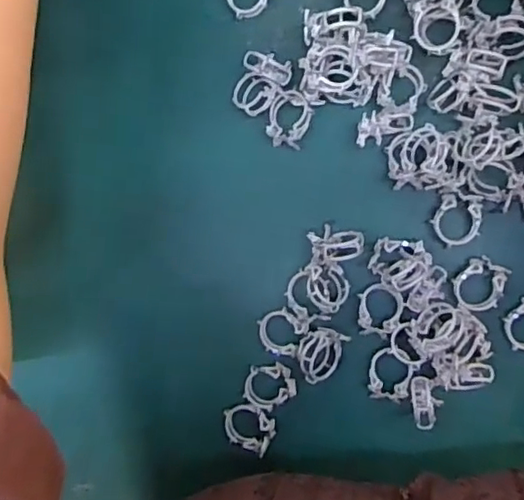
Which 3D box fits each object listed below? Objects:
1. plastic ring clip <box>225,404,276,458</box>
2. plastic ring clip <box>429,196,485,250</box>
[{"bbox_3d":[-0.008,0.106,0.338,0.031,0.009,0.025,20,95,6],"label":"plastic ring clip"},{"bbox_3d":[0.111,-0.015,0.321,0.026,0.008,0.027,18,95,6],"label":"plastic ring clip"}]

